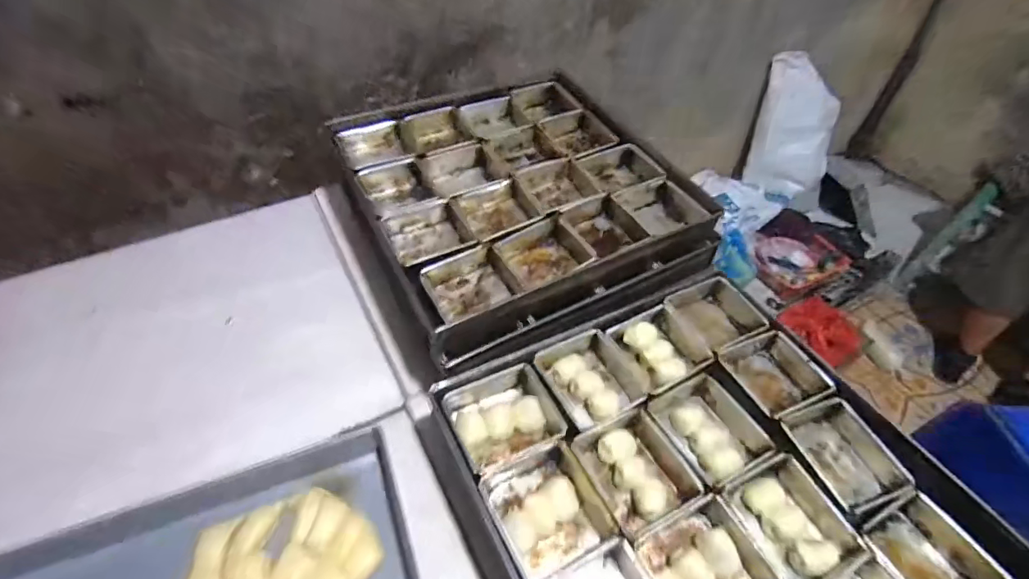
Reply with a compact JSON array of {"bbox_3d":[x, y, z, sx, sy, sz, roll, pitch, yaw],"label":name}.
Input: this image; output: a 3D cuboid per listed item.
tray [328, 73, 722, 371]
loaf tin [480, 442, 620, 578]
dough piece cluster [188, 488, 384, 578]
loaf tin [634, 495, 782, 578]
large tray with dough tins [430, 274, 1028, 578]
[{"bbox_3d":[0.007,-0.153,0.748,0.474,0.078,0.473,-20,51,-18],"label":"tray"},{"bbox_3d":[0.029,0.220,0.483,0.103,0.046,0.110,-21,52,-19],"label":"loaf tin"},{"bbox_3d":[-0.245,0.278,0.501,0.183,0.027,0.120,-21,52,-19],"label":"dough piece cluster"},{"bbox_3d":[0.175,0.265,0.454,0.115,0.048,0.101,-21,52,-19],"label":"loaf tin"},{"bbox_3d":[0.203,0.204,0.516,0.469,0.068,0.465,-21,52,-19],"label":"large tray with dough tins"}]

